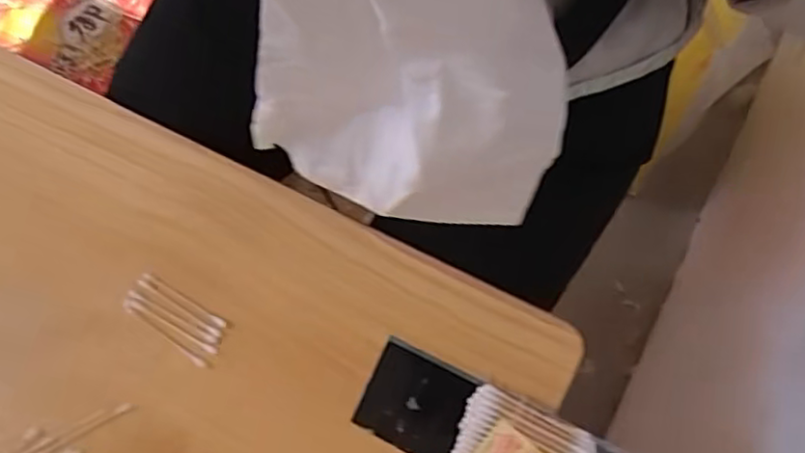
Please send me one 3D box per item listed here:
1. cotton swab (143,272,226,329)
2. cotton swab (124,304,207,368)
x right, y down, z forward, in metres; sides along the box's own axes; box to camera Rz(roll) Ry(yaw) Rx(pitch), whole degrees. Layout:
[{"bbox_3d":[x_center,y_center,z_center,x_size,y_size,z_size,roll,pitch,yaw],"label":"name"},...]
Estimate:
[{"bbox_3d":[-0.148,0.049,0.441,0.070,0.004,0.006,28,72,12],"label":"cotton swab"},{"bbox_3d":[-0.159,0.074,0.440,0.071,0.006,0.005,31,73,13],"label":"cotton swab"}]

